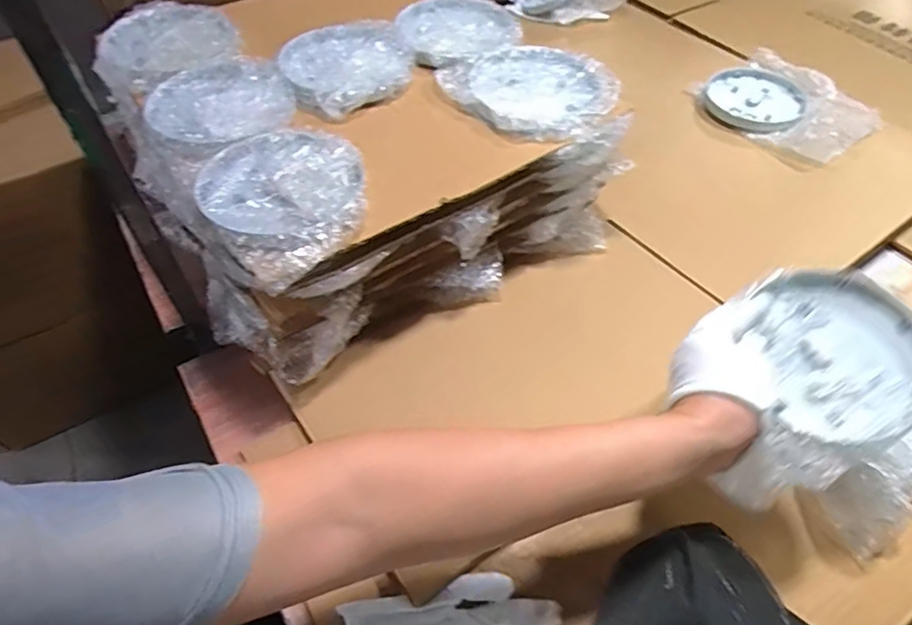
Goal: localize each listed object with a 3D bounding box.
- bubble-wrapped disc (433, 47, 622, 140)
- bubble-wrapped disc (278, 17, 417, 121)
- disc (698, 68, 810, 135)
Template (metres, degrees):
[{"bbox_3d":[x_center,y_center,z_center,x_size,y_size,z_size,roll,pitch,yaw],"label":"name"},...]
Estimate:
[{"bbox_3d":[0.081,-0.235,0.587,0.156,0.019,0.151,1,53,-1],"label":"bubble-wrapped disc"},{"bbox_3d":[-0.112,-0.266,0.605,0.145,0.024,0.124,-31,60,-23],"label":"bubble-wrapped disc"},{"bbox_3d":[0.427,-0.306,0.813,0.135,0.025,0.126,1,53,-1],"label":"disc"}]

